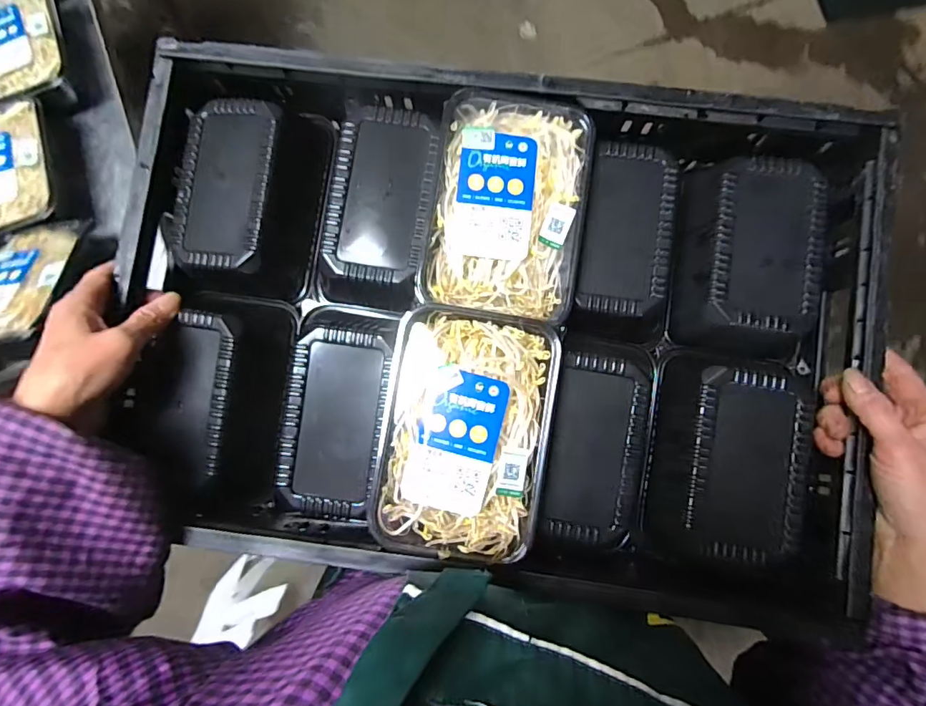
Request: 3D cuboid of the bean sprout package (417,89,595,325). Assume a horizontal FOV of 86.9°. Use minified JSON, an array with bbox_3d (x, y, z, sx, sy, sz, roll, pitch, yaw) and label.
[{"bbox_3d":[0.036,-0.118,0.395,0.122,0.033,0.175,8,83,5],"label":"bean sprout package"}]

